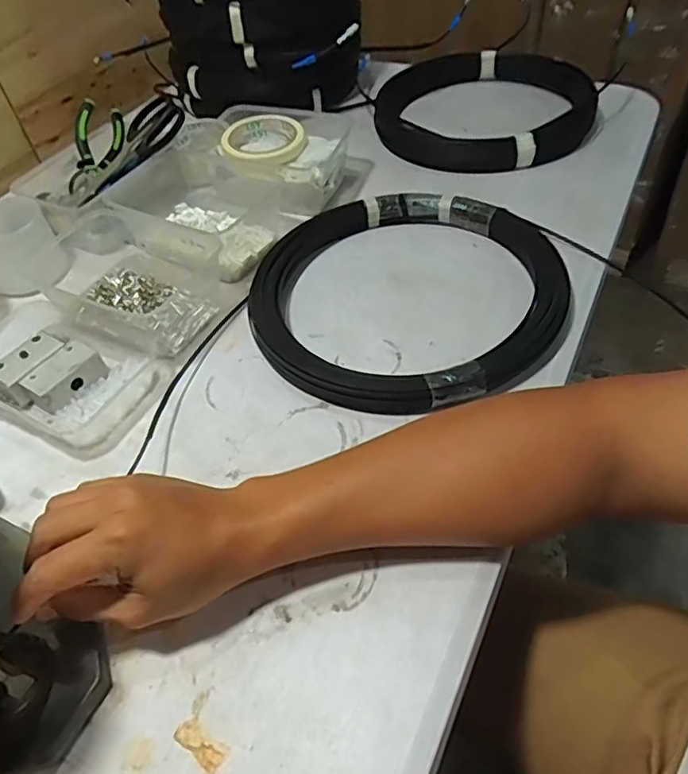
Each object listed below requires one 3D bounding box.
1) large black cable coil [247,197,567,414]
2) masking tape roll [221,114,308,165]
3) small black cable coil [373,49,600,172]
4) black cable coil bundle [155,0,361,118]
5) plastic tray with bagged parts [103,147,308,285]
[{"bbox_3d":[0.061,-0.094,0.545,0.284,0.032,0.280,-3,45,3],"label":"large black cable coil"},{"bbox_3d":[-0.102,-0.291,0.676,0.104,0.021,0.105,-3,45,3],"label":"masking tape roll"},{"bbox_3d":[0.194,-0.383,0.765,0.265,0.053,0.263,9,46,15],"label":"small black cable coil"},{"bbox_3d":[-0.123,-0.548,0.800,0.270,0.219,0.278,-4,45,2],"label":"black cable coil bundle"},{"bbox_3d":[-0.171,-0.206,0.649,0.219,0.068,0.153,22,55,26],"label":"plastic tray with bagged parts"}]

